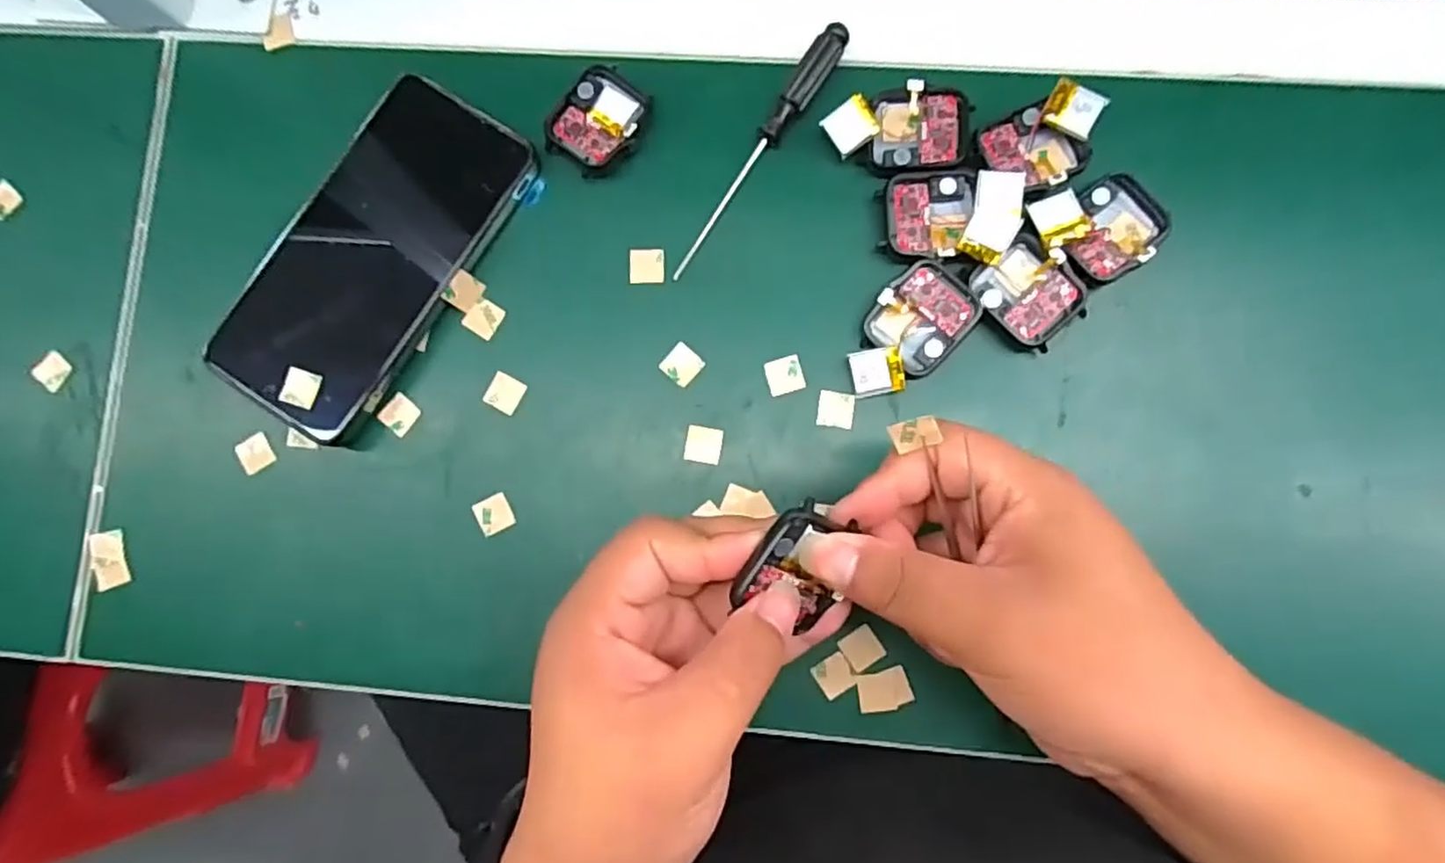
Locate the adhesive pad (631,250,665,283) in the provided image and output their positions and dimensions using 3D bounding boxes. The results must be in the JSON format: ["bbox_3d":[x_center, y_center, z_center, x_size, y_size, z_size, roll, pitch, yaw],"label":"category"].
[{"bbox_3d":[-0.034,-0.076,0.319,0.015,0.004,0.016,0,84,3],"label":"adhesive pad"}]

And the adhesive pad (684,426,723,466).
[{"bbox_3d":[-0.008,0.006,0.310,0.016,0.004,0.016,9,85,4],"label":"adhesive pad"}]

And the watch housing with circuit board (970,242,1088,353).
[{"bbox_3d":[0.131,-0.058,0.300,0.037,0.010,0.041,-41,84,-1],"label":"watch housing with circuit board"}]

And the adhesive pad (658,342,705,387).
[{"bbox_3d":[-0.018,-0.030,0.313,0.016,0.004,0.016,42,88,6],"label":"adhesive pad"}]

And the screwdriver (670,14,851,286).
[{"bbox_3d":[0.017,-0.125,0.315,0.012,0.013,0.130,33,87,6],"label":"screwdriver"}]

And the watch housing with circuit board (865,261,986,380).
[{"bbox_3d":[0.085,-0.048,0.301,0.038,0.007,0.043,38,103,3],"label":"watch housing with circuit board"}]

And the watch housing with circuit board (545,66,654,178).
[{"bbox_3d":[-0.056,-0.141,0.321,0.039,0.010,0.045,37,88,6],"label":"watch housing with circuit board"}]

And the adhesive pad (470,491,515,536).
[{"bbox_3d":[-0.101,0.037,0.312,0.015,0.004,0.016,-27,84,0],"label":"adhesive pad"}]

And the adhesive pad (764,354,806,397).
[{"bbox_3d":[0.028,-0.025,0.310,0.016,0.004,0.016,-15,84,2],"label":"adhesive pad"}]

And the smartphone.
[{"bbox_3d":[-0.157,-0.079,0.314,0.074,0.011,0.160,34,85,-1],"label":"smartphone"}]

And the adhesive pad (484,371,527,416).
[{"bbox_3d":[-0.099,-0.017,0.317,0.016,0.004,0.016,25,86,5],"label":"adhesive pad"}]

